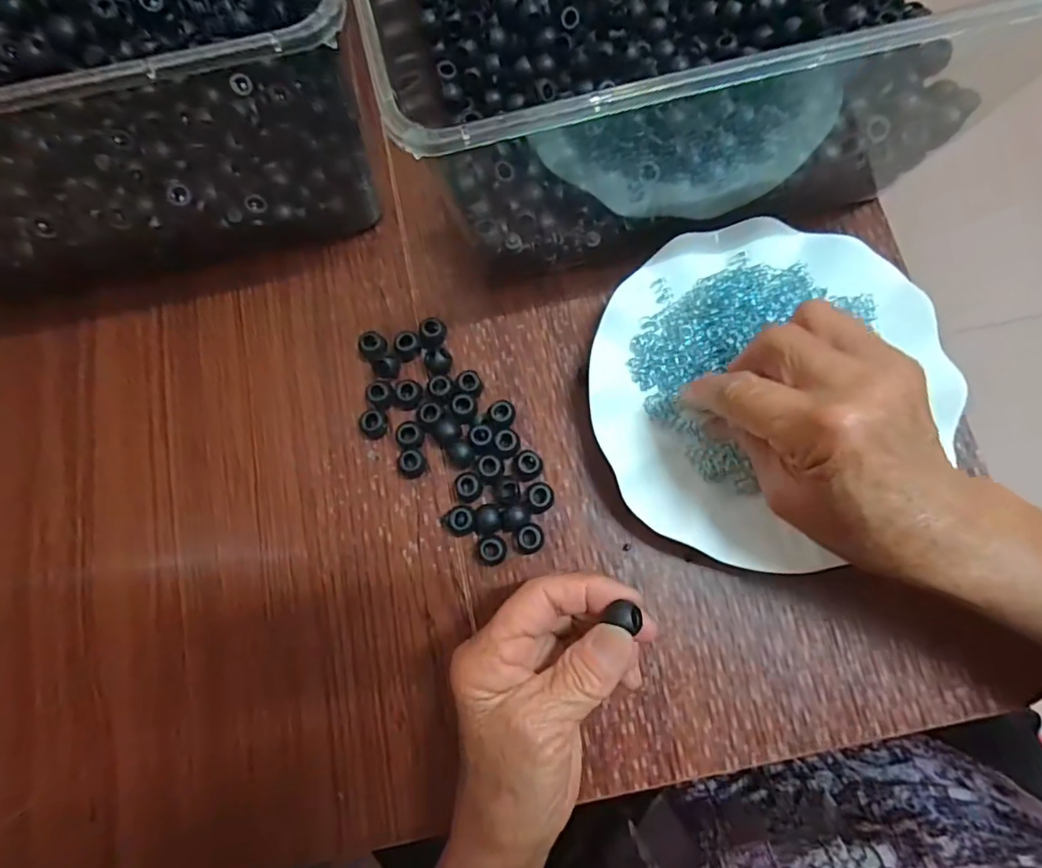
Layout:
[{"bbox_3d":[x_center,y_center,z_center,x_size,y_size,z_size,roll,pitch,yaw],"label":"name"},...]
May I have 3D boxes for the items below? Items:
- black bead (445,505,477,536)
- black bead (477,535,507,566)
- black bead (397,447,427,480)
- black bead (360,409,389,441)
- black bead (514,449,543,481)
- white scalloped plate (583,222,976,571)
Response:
[{"bbox_3d":[-0.032,0.046,0.292,0.016,0.009,0.015,0,78,1],"label":"black bead"},{"bbox_3d":[-0.015,0.061,0.288,0.015,0.010,0.016,0,78,1],"label":"black bead"},{"bbox_3d":[-0.059,0.016,0.299,0.014,0.010,0.015,0,78,1],"label":"black bead"},{"bbox_3d":[-0.081,-0.005,0.303,0.013,0.010,0.014,0,78,1],"label":"black bead"},{"bbox_3d":[0.004,0.017,0.297,0.015,0.007,0.016,-11,78,-2],"label":"black bead"},{"bbox_3d":[0.125,-0.026,0.293,0.171,0.019,0.184,0,78,1],"label":"white scalloped plate"}]

